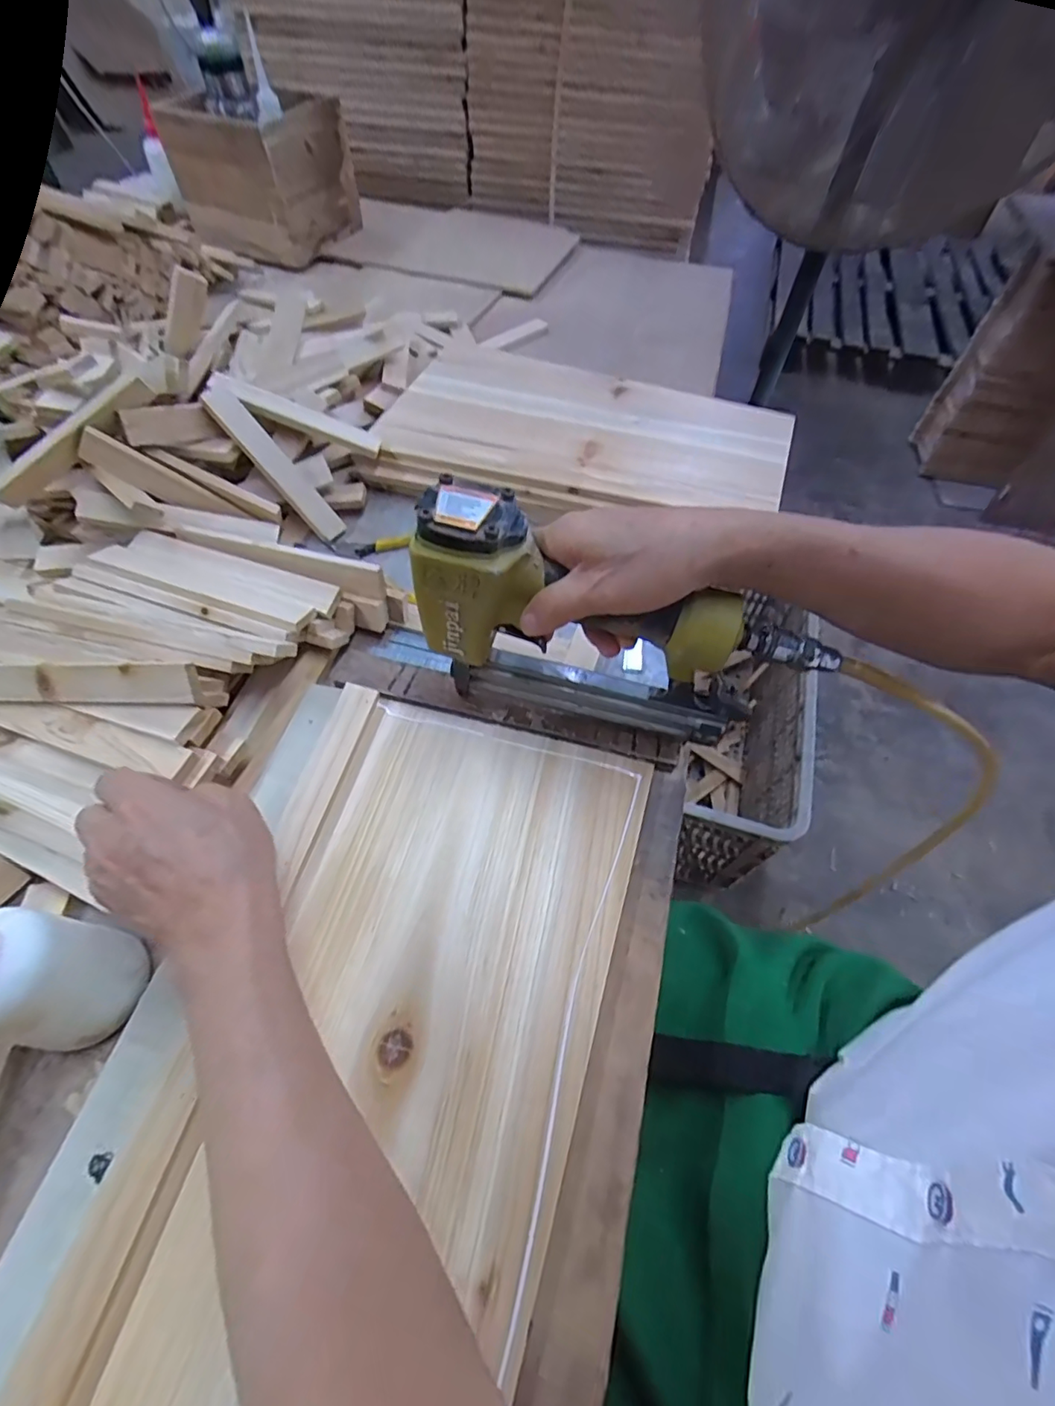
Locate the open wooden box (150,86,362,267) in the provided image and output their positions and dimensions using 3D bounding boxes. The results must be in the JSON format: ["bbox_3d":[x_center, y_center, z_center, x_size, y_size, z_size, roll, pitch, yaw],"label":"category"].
[{"bbox_3d":[-0.434,-0.884,0.920,0.217,0.185,0.201,19,58,10],"label":"open wooden box"}]

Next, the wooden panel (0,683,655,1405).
[{"bbox_3d":[-0.081,0.191,0.311,0.228,0.017,0.430,15,57,7],"label":"wooden panel"}]

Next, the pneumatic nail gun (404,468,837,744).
[{"bbox_3d":[0.056,-0.045,0.350,0.235,0.152,0.049,9,57,4],"label":"pneumatic nail gun"}]

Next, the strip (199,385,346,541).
[{"bbox_3d":[-0.239,-0.227,0.525,0.011,0.156,0.029,-5,44,46],"label":"strip"}]

